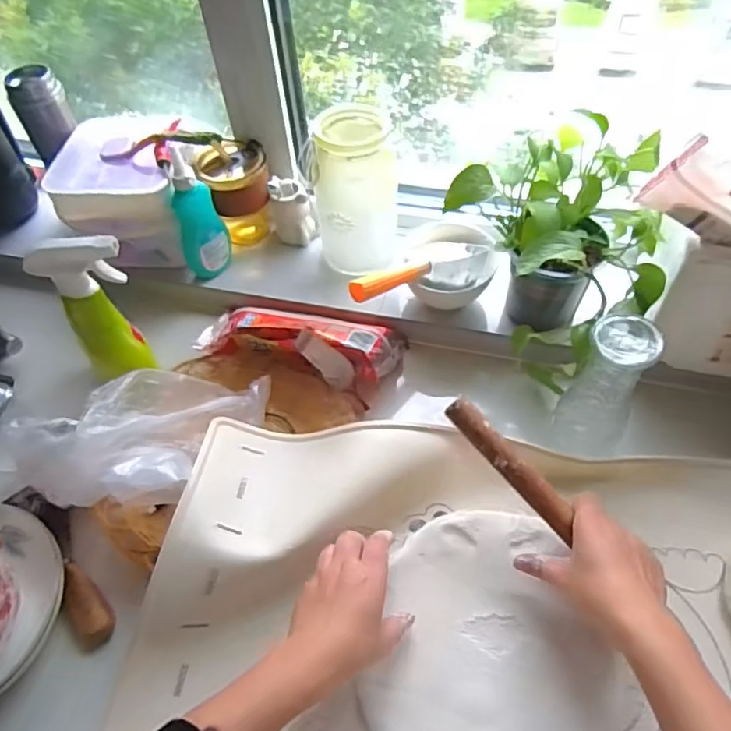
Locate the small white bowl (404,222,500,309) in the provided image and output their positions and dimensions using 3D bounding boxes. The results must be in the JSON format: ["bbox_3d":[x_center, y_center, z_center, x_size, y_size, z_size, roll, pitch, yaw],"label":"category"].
[{"bbox_3d":[0.099,-0.113,0.685,0.100,0.060,0.096,-2,54,2],"label":"small white bowl"}]

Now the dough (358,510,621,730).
[{"bbox_3d":[0.113,0.241,0.509,0.194,0.019,0.229,13,56,13],"label":"dough"}]

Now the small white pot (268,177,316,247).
[{"bbox_3d":[-0.093,-0.196,0.756,0.049,0.091,0.055,-11,54,-5],"label":"small white pot"}]

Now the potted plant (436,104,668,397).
[{"bbox_3d":[0.204,-0.106,0.594,0.190,0.185,0.178,-38,60,-22],"label":"potted plant"}]

